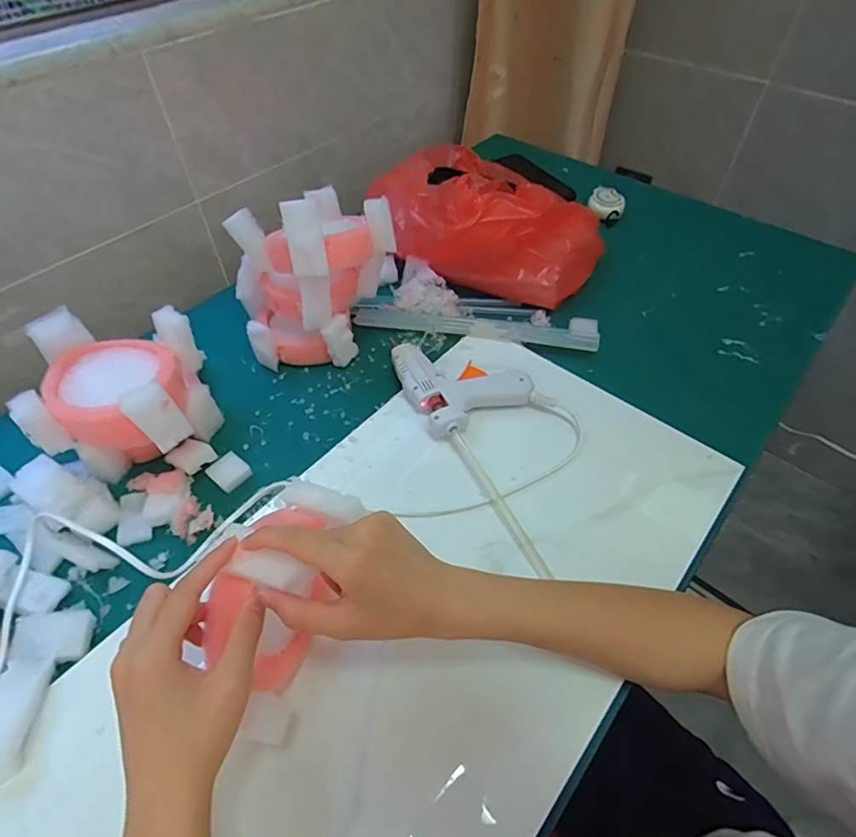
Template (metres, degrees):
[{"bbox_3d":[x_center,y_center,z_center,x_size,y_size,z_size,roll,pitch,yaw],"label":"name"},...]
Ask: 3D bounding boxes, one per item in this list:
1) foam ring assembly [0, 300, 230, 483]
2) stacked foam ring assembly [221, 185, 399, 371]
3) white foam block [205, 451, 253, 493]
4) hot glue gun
[{"bbox_3d":[-0.264,-0.014,0.454,0.126,0.109,0.112,-3,52,-4],"label":"foam ring assembly"},{"bbox_3d":[-0.121,-0.144,0.521,0.123,0.171,0.139,32,57,21],"label":"stacked foam ring assembly"},{"bbox_3d":[-0.178,0.048,0.465,0.027,0.014,0.030,36,59,23],"label":"white foam block"},{"bbox_3d":[0.027,-0.042,0.516,0.108,0.029,0.122,-25,57,-20],"label":"hot glue gun"}]

